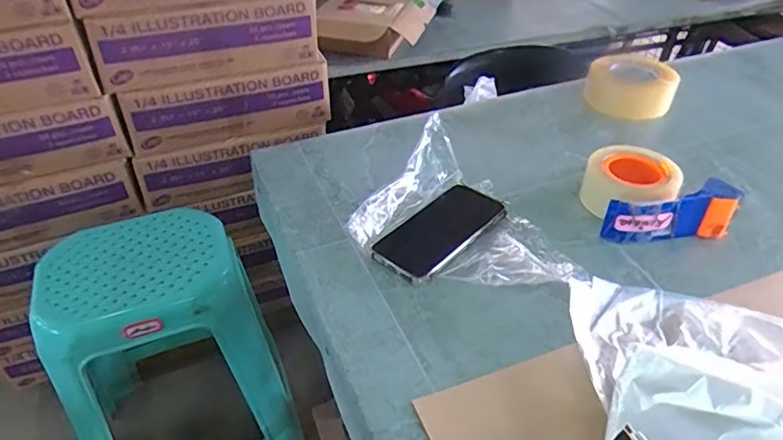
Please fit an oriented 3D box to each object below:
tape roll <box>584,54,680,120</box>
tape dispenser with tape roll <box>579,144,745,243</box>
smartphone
[{"bbox_3d":[0.395,-0.222,0.894,0.135,0.050,0.135,0,41,0],"label":"tape roll"},{"bbox_3d":[0.311,-0.032,0.655,0.147,0.066,0.125,-3,41,-4],"label":"tape dispenser with tape roll"},{"bbox_3d":[0.059,0.008,0.624,0.080,0.008,0.169,31,49,31],"label":"smartphone"}]

